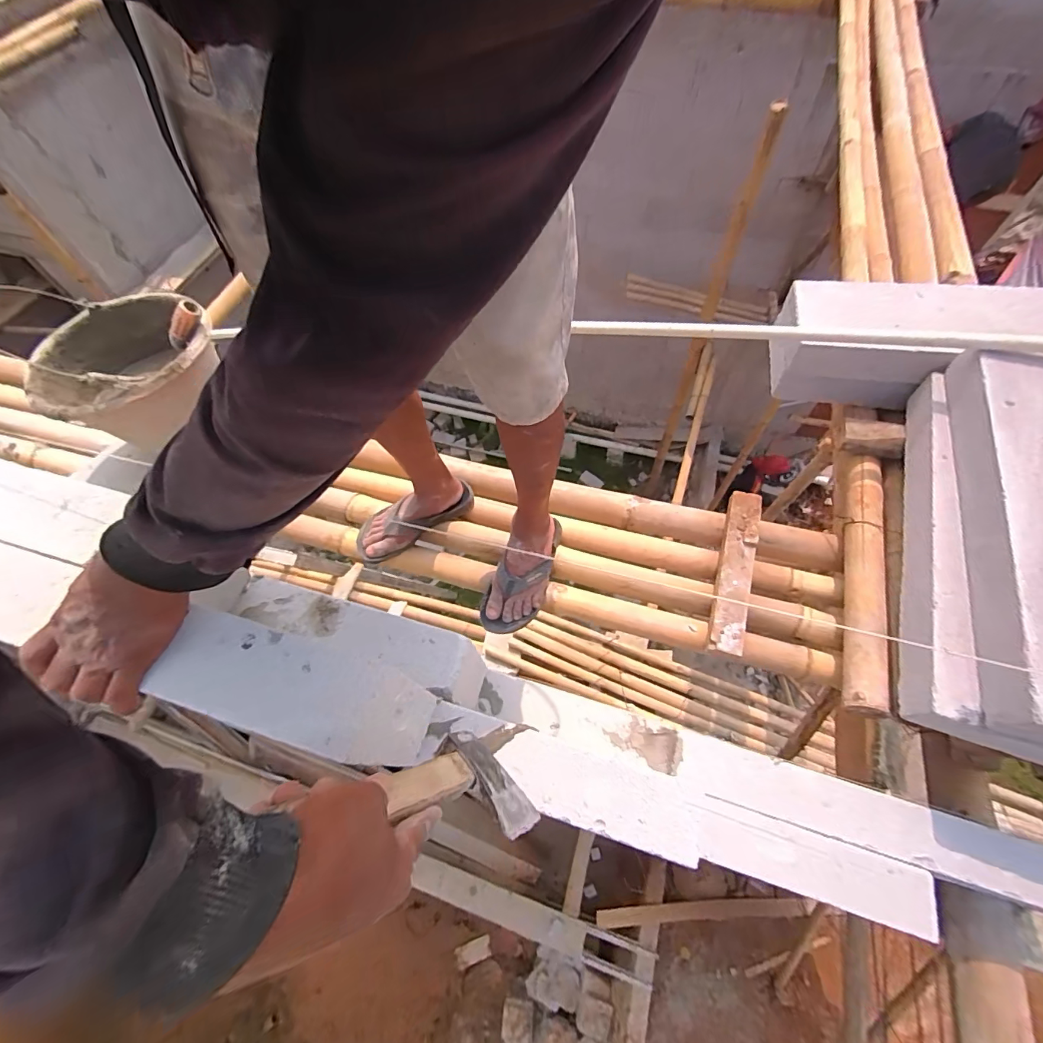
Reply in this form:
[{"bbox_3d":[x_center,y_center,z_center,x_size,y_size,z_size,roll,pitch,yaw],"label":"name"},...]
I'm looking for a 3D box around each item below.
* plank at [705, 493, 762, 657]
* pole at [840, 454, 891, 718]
[{"bbox_3d":[0.390,0.086,0.830,0.065,0.044,0.313,14,63,10],"label":"plank"},{"bbox_3d":[0.589,0.089,0.781,0.062,0.067,0.468,15,63,11],"label":"pole"}]

